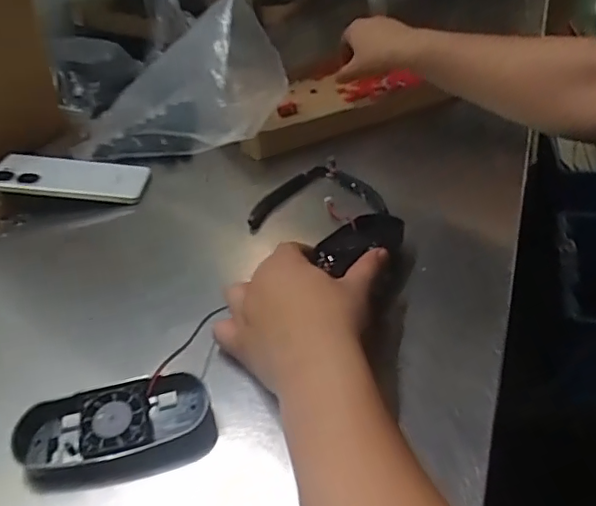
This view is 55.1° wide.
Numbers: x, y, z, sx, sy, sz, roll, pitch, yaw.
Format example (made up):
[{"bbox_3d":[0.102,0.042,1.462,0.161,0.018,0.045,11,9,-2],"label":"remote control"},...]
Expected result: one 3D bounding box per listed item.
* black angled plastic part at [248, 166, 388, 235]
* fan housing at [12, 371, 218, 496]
[{"bbox_3d":[0.020,-0.061,0.578,0.130,0.015,0.099,-4,34,5],"label":"black angled plastic part"},{"bbox_3d":[-0.110,0.112,0.353,0.113,0.036,0.053,-14,34,-9],"label":"fan housing"}]

